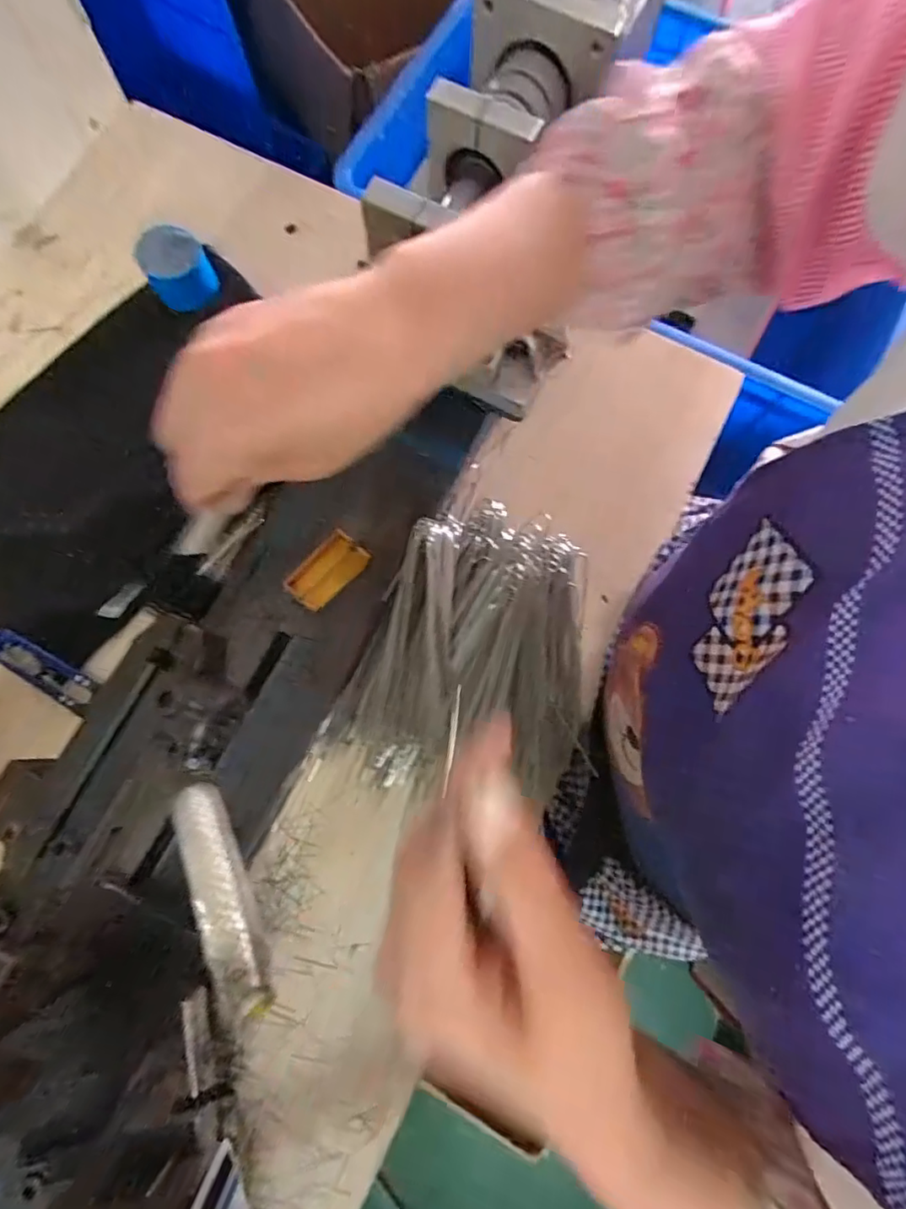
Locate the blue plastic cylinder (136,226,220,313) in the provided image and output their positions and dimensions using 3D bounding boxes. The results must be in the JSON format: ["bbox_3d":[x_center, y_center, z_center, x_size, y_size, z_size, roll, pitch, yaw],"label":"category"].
[{"bbox_3d":[-0.215,-0.261,0.437,0.049,0.048,0.047,0,78,0],"label":"blue plastic cylinder"}]

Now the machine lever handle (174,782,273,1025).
[{"bbox_3d":[-0.083,0.103,0.199,0.015,0.012,0.082,-30,55,-6],"label":"machine lever handle"}]

